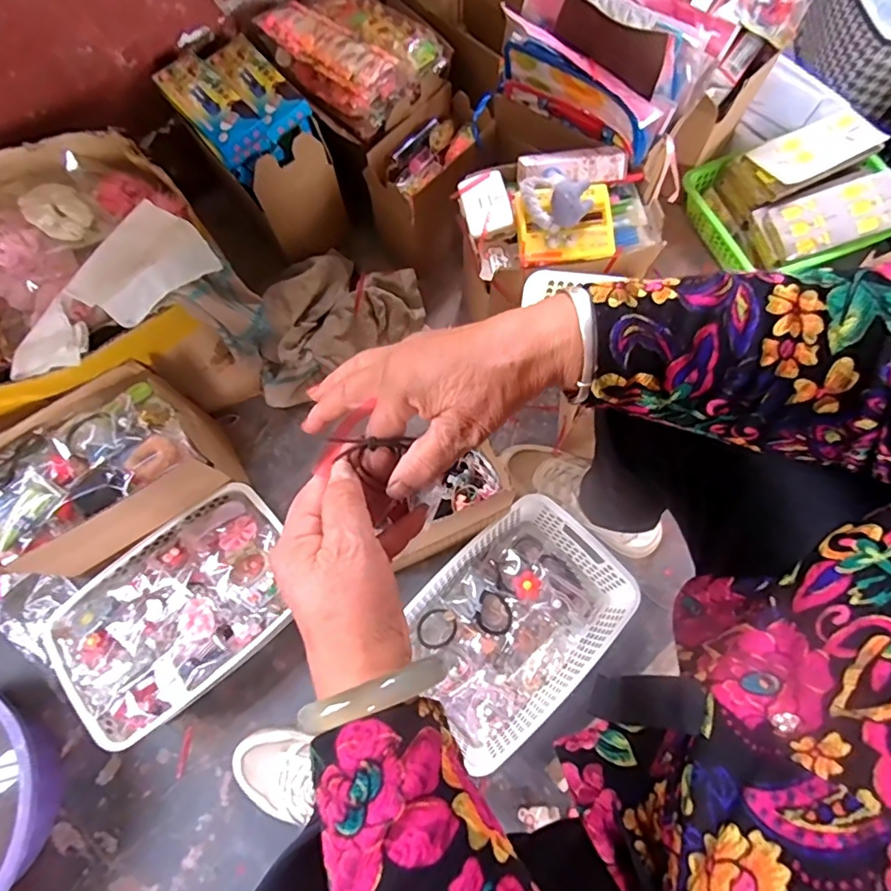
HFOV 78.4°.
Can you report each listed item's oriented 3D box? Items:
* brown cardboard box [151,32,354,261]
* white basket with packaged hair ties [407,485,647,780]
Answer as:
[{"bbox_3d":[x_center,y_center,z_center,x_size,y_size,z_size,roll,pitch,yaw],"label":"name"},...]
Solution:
[{"bbox_3d":[-0.283,-0.439,0.841,0.143,0.224,0.196,-39,71,-15],"label":"brown cardboard box"},{"bbox_3d":[0.079,0.222,0.686,0.279,0.082,0.201,-41,72,-16],"label":"white basket with packaged hair ties"}]

